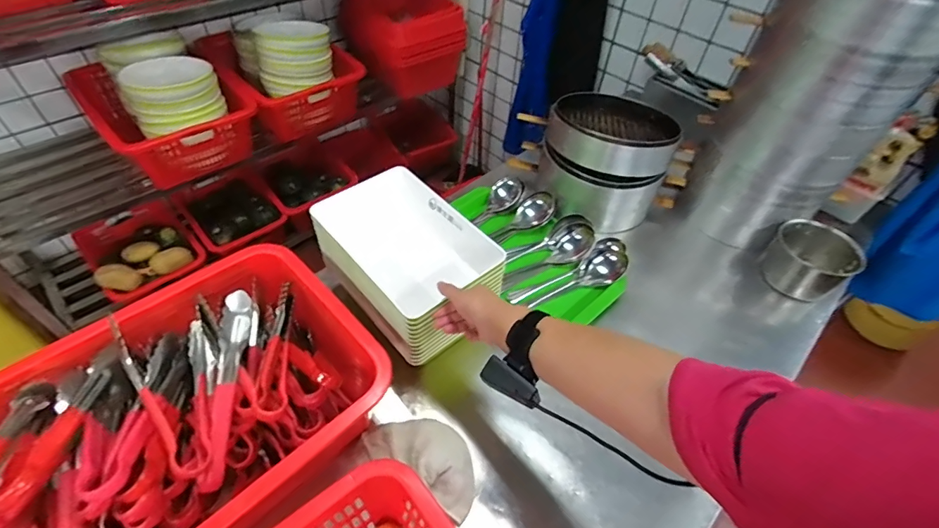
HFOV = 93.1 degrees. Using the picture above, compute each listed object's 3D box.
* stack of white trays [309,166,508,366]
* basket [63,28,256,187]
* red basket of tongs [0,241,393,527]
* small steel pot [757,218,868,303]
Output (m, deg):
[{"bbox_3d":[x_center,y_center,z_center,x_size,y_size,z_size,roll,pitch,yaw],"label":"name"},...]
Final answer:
[{"bbox_3d":[-0.106,-0.009,0.765,0.197,0.136,0.293,-34,59,-29],"label":"stack of white trays"},{"bbox_3d":[-0.922,-0.499,1.353,0.381,0.282,0.451,-33,59,-29],"label":"basket"},{"bbox_3d":[-0.377,0.198,0.596,0.462,0.216,0.338,-34,59,-29],"label":"red basket of tongs"},{"bbox_3d":[0.709,-0.007,0.933,0.141,0.103,0.146,2,49,-2],"label":"small steel pot"}]

